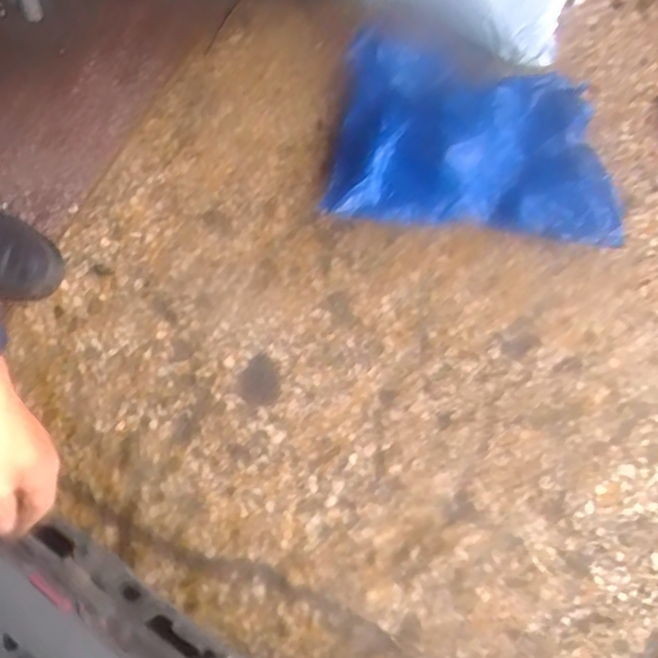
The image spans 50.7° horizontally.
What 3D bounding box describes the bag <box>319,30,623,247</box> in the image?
[{"bbox_3d":[0.194,-0.235,0.887,0.366,0.057,0.243,10,78,3],"label":"bag"}]

